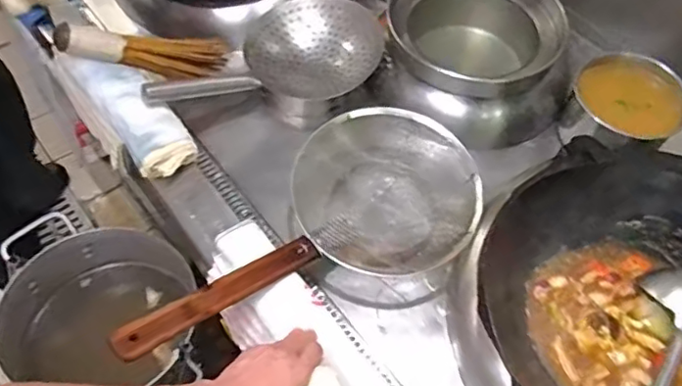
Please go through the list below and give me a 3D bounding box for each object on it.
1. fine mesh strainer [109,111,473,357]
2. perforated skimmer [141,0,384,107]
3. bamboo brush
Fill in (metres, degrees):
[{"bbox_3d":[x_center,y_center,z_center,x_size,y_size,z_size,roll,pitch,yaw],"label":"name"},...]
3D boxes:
[{"bbox_3d":[-0.043,0.061,0.856,0.281,0.144,0.595,42,46,23],"label":"fine mesh strainer"},{"bbox_3d":[-0.136,-0.246,1.064,0.427,0.090,0.222,-21,59,-17],"label":"perforated skimmer"},{"bbox_3d":[-0.330,-0.240,1.025,0.288,0.052,0.066,-2,50,-41],"label":"bamboo brush"}]

